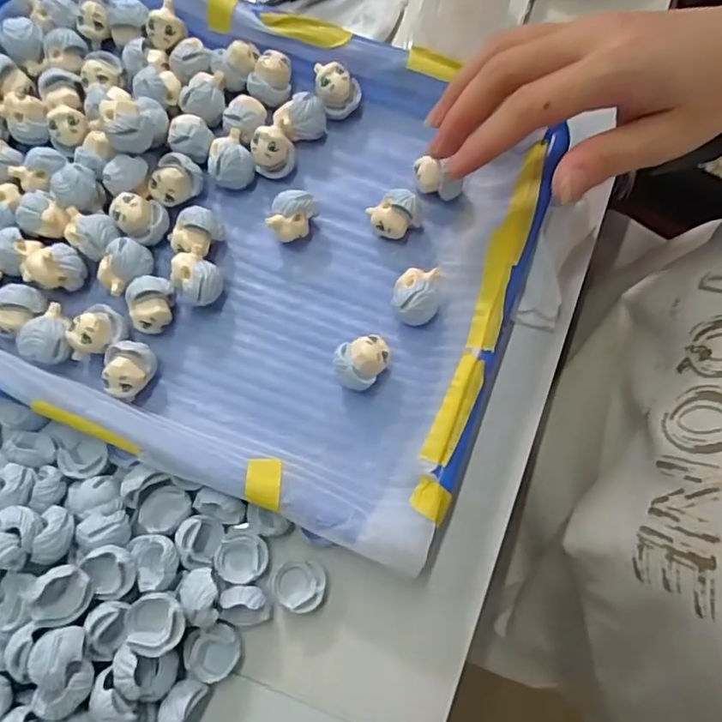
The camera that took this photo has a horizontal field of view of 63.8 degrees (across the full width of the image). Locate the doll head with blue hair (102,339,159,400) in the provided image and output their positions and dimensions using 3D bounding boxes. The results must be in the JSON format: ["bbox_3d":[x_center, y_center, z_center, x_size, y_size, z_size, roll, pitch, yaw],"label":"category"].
[{"bbox_3d":[-0.114,0.005,0.289,0.022,0.022,0.028,17,78,4],"label":"doll head with blue hair"}]

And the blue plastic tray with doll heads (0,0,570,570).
[{"bbox_3d":[-0.080,-0.075,0.304,0.324,0.032,0.244,20,78,5],"label":"blue plastic tray with doll heads"}]

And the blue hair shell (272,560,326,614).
[{"bbox_3d":[-0.029,0.105,0.271,0.024,0.011,0.021,2,77,1],"label":"blue hair shell"}]

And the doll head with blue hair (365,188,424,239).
[{"bbox_3d":[0.020,-0.077,0.309,0.029,0.023,0.021,-17,78,-4],"label":"doll head with blue hair"}]

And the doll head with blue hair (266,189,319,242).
[{"bbox_3d":[-0.036,-0.076,0.309,0.022,0.020,0.026,28,79,6],"label":"doll head with blue hair"}]

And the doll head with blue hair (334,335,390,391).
[{"bbox_3d":[0.002,0.001,0.290,0.030,0.022,0.024,-17,78,-4],"label":"doll head with blue hair"}]

